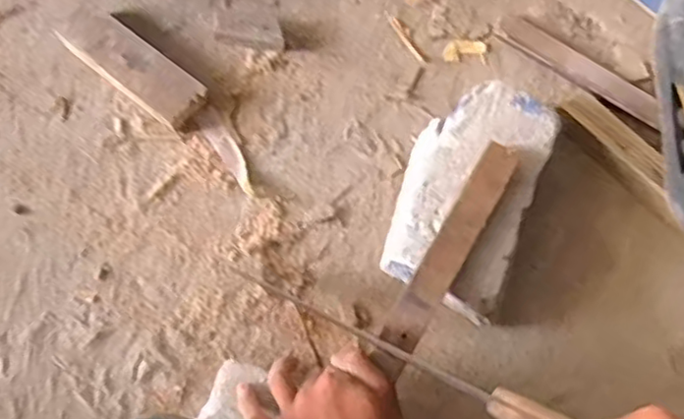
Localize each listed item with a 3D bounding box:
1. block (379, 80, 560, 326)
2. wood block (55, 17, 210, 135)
[{"bbox_3d":[0.122,-0.015,0.631,0.124,0.077,0.207,22,75,6],"label":"block"},{"bbox_3d":[-0.216,-0.148,0.690,0.170,0.034,0.055,38,78,11],"label":"wood block"}]

